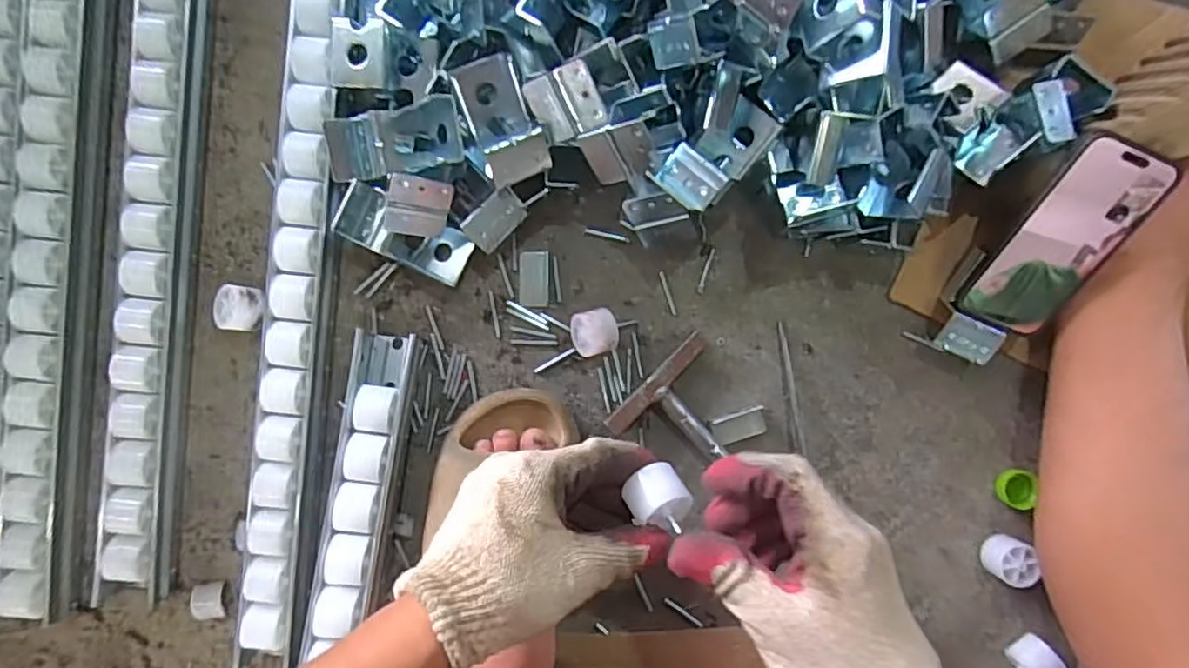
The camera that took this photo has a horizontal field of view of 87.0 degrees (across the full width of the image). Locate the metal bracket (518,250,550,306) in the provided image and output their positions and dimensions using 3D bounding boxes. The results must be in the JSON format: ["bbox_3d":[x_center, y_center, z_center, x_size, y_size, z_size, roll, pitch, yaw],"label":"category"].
[{"bbox_3d":[-0.049,-0.045,0.511,0.024,0.005,0.045,0,90,-1],"label":"metal bracket"}]

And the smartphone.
[{"bbox_3d":[0.337,-0.066,0.453,0.074,0.011,0.144,21,121,-6],"label":"smartphone"}]

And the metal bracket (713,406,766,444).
[{"bbox_3d":[0.119,0.075,0.509,0.046,0.012,0.024,-16,90,-1],"label":"metal bracket"}]

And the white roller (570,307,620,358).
[{"bbox_3d":[0.000,-0.001,0.499,0.036,0.035,0.036,-12,90,-1],"label":"white roller"}]

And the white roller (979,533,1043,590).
[{"bbox_3d":[0.334,0.181,0.503,0.031,0.034,0.034,0,90,-1],"label":"white roller"}]

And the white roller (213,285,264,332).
[{"bbox_3d":[-0.274,-0.020,0.497,0.040,0.034,0.035,4,90,-1],"label":"white roller"}]

